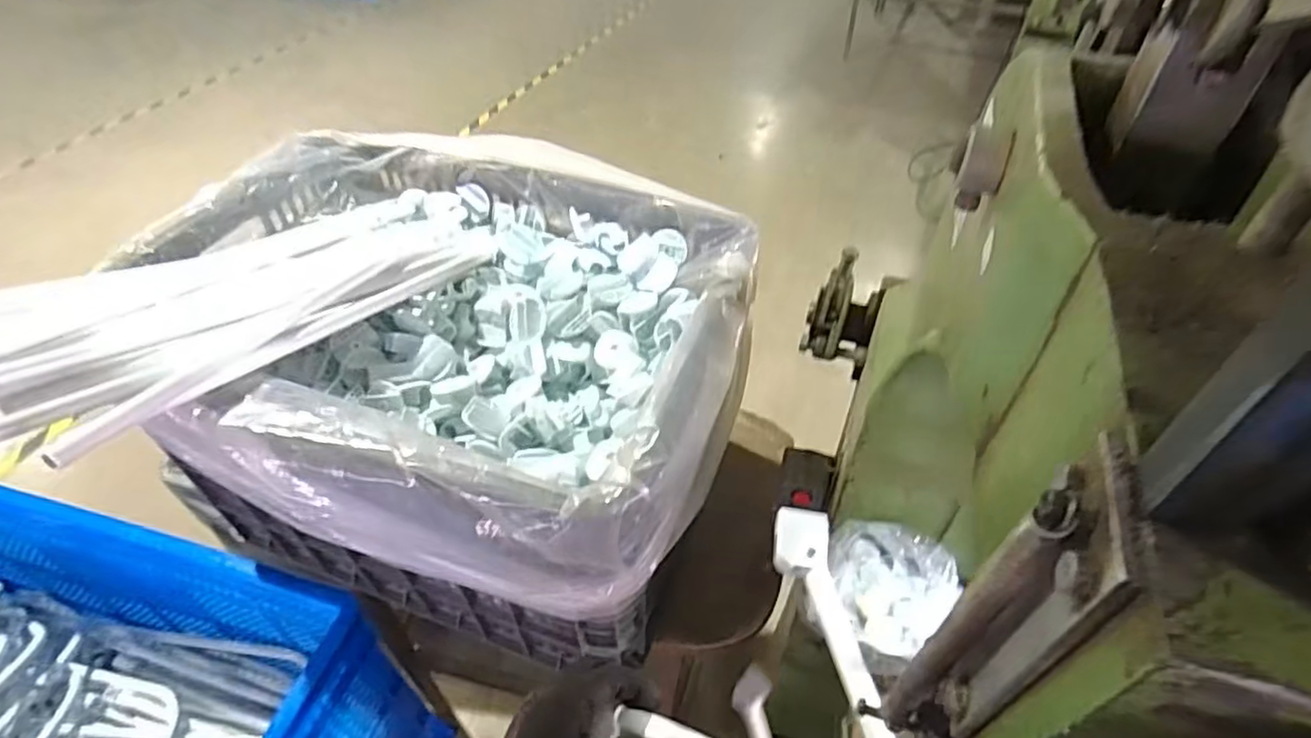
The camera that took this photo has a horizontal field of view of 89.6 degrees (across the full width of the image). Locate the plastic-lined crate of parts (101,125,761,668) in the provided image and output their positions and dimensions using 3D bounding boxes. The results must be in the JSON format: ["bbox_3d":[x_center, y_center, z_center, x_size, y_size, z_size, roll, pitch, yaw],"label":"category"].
[{"bbox_3d":[-0.227,0.023,0.793,0.628,0.355,0.484,19,48,17],"label":"plastic-lined crate of parts"}]

